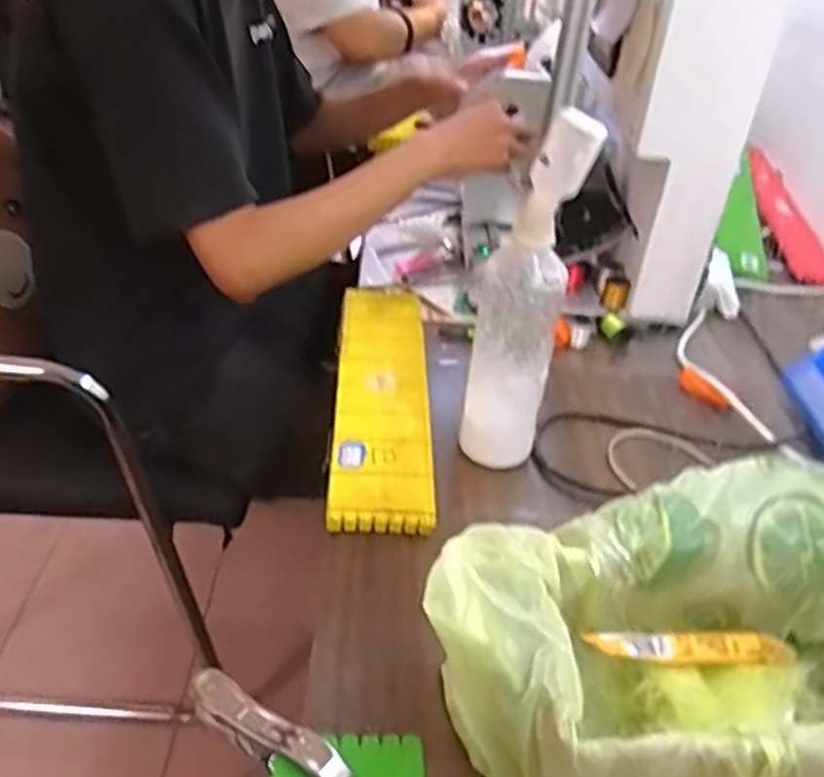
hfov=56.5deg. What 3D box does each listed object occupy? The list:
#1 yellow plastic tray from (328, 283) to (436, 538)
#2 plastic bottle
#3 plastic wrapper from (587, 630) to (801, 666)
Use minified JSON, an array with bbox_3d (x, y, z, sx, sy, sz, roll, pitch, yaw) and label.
[{"bbox_3d":[-0.027,-0.003,0.702,0.083,0.018,0.345,3,36,-4],"label":"yellow plastic tray"},{"bbox_3d":[0.081,-0.061,0.576,0.064,0.269,0.053,8,36,4],"label":"plastic bottle"},{"bbox_3d":[0.155,0.142,0.422,0.130,0.009,0.021,9,36,-22],"label":"plastic wrapper"}]

